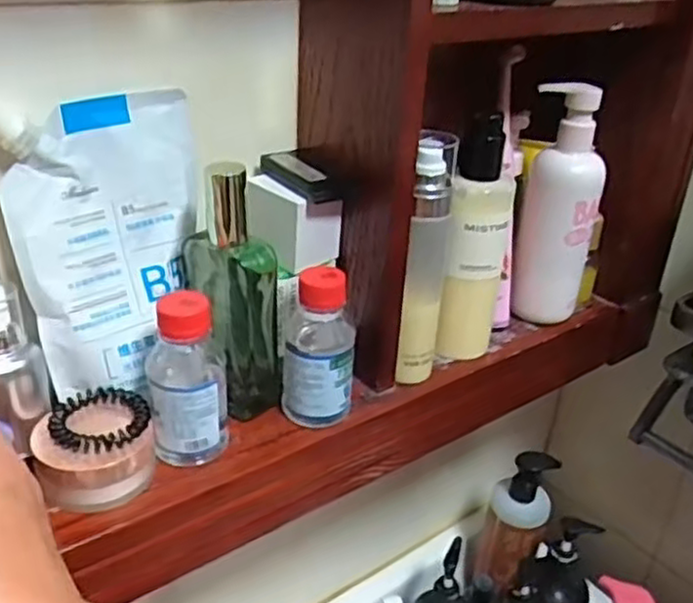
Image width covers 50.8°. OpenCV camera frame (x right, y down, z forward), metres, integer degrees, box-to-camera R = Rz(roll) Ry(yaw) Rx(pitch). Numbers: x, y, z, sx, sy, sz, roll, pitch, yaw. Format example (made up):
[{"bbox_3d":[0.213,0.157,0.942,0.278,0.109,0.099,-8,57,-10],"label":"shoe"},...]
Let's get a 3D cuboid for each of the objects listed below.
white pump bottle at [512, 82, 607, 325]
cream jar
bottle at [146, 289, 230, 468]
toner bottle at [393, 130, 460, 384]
[{"bbox_3d":[0.168,-0.075,0.571,0.060,0.177,0.054,11,30,14],"label":"white pump bottle"},{"bbox_3d":[-0.142,0.085,0.411,0.055,0.039,0.062,20,33,28],"label":"cream jar"},{"bbox_3d":[-0.093,0.046,0.424,0.044,0.105,0.048,-4,29,-12],"label":"bottle"},{"bbox_3d":[0.052,-0.024,0.481,0.031,0.168,0.030,6,29,6],"label":"toner bottle"}]

